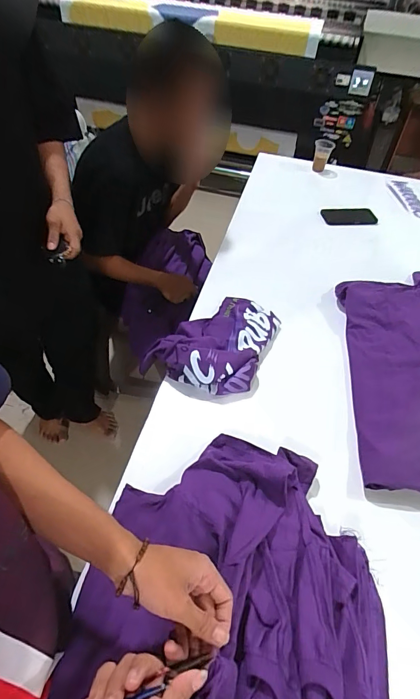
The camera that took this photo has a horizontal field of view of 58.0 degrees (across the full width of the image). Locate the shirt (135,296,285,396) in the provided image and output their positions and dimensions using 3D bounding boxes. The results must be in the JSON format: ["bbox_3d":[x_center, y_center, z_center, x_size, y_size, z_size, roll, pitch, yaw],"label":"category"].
[{"bbox_3d":[0.016,-0.032,0.798,0.215,0.053,0.280,22,51,14],"label":"shirt"}]

